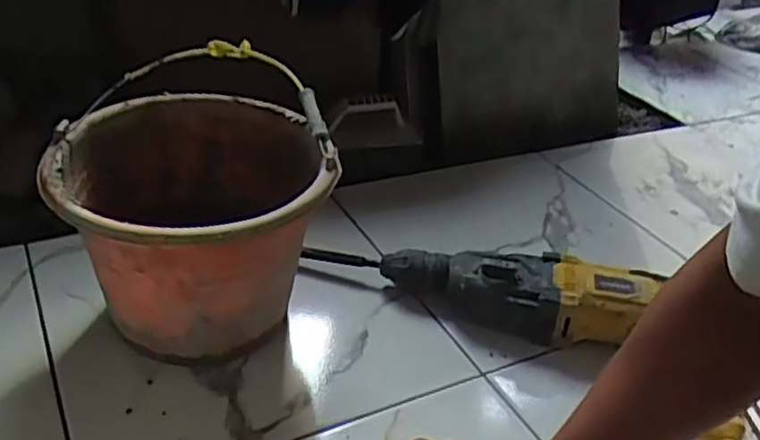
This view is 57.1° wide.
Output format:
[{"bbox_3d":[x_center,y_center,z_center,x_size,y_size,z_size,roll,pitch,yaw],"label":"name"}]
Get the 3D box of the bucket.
[{"bbox_3d":[-0.192,-0.010,0.746,0.255,0.232,0.325,-1,33,-13],"label":"bucket"}]

